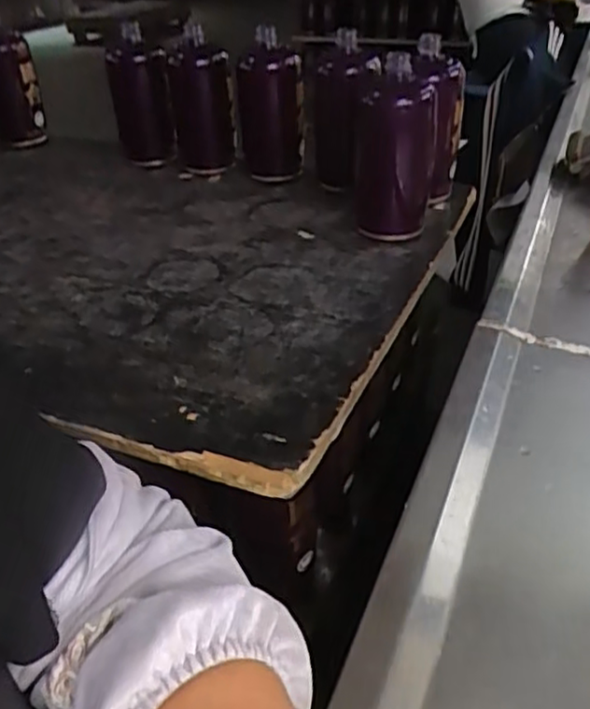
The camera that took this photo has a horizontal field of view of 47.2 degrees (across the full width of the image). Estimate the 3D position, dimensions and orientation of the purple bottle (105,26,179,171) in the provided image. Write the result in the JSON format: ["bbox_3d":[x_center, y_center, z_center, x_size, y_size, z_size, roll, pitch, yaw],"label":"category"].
[{"bbox_3d":[-0.223,-0.367,0.991,0.089,0.195,0.066,-7,33,-6],"label":"purple bottle"}]

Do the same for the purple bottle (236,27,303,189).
[{"bbox_3d":[-0.036,-0.334,0.925,0.082,0.186,0.074,-10,34,-11],"label":"purple bottle"}]

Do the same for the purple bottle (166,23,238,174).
[{"bbox_3d":[-0.132,-0.352,0.958,0.087,0.179,0.073,-7,34,-7],"label":"purple bottle"}]

